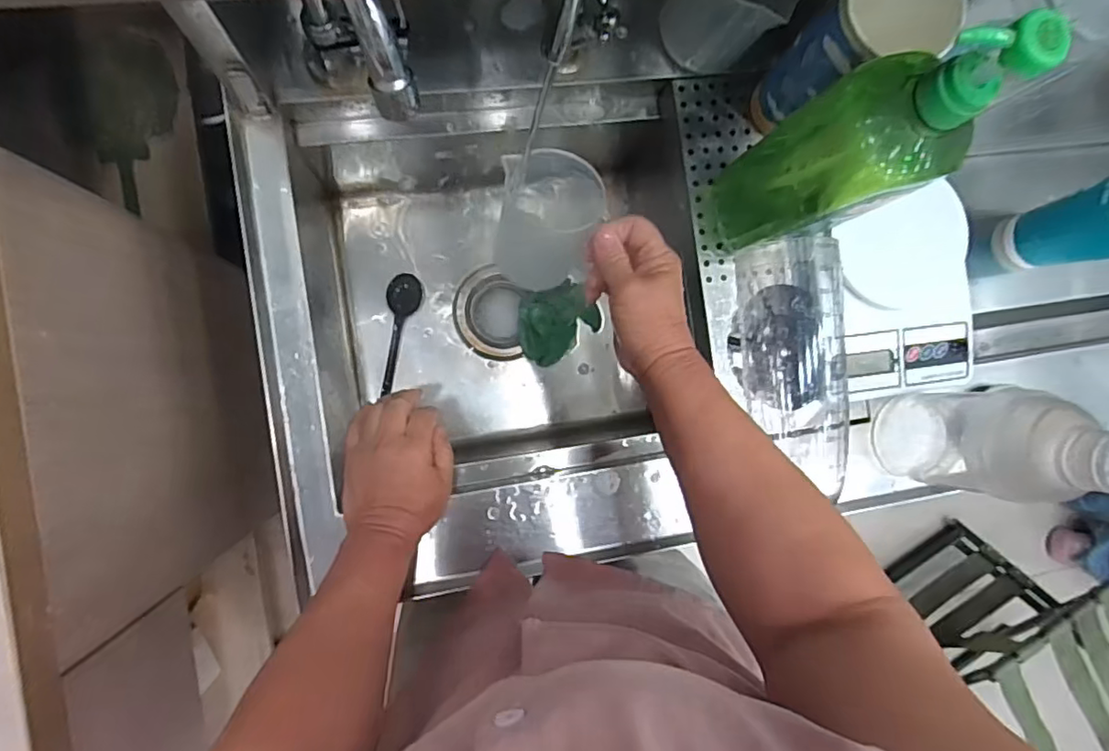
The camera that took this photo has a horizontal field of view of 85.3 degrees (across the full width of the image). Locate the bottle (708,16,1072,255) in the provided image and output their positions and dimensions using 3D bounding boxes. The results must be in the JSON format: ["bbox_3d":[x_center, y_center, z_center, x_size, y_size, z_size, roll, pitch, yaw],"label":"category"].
[{"bbox_3d":[0.203,-0.154,0.428,0.066,0.279,0.087,-30,94,-9],"label":"bottle"}]

